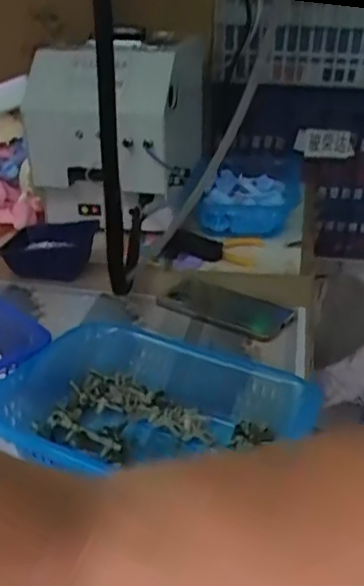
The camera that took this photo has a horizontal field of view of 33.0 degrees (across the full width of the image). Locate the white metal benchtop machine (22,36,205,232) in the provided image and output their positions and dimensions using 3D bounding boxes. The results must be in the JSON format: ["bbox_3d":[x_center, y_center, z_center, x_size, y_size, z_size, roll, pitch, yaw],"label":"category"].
[{"bbox_3d":[-0.099,-0.226,0.928,0.232,0.288,0.132,12,30,19],"label":"white metal benchtop machine"}]

